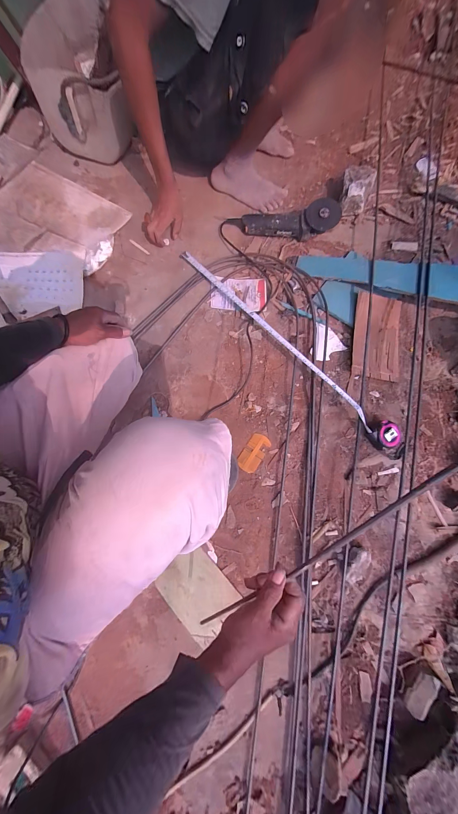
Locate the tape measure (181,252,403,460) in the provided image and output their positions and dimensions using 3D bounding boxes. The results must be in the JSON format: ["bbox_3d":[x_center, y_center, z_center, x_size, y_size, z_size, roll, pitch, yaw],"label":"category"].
[{"bbox_3d":[0.144,-0.170,0.734,0.063,0.063,0.825,-44,79,-9],"label":"tape measure"}]

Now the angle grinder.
[{"bbox_3d":[0.191,-0.574,0.832,0.294,0.082,0.087,5,78,16],"label":"angle grinder"}]

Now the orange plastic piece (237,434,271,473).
[{"bbox_3d":[0.066,0.121,0.700,0.054,0.005,0.103,33,79,9],"label":"orange plastic piece"}]

